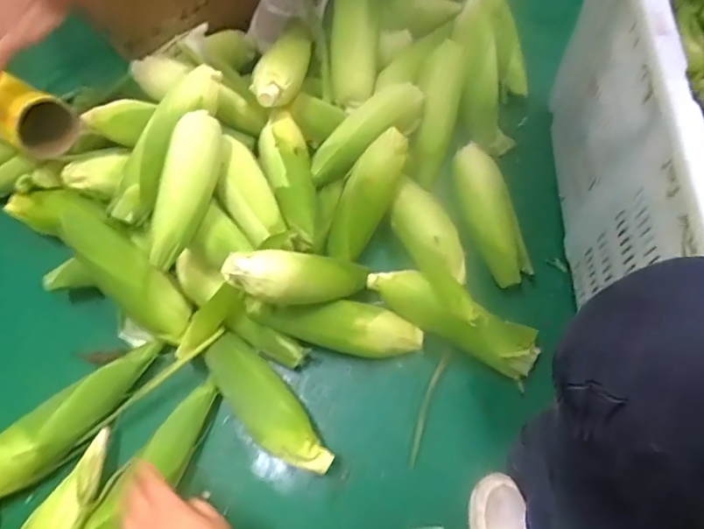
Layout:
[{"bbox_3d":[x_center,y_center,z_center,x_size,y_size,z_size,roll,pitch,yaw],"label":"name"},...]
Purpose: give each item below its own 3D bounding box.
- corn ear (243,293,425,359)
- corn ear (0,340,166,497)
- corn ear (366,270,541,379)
[{"bbox_3d":[-0.019,0.078,0.672,0.238,0.054,0.067,6,68,4],"label":"corn ear"},{"bbox_3d":[-0.377,0.208,0.629,0.322,0.058,0.067,-39,72,-13],"label":"corn ear"},{"bbox_3d":[0.132,0.061,0.660,0.240,0.056,0.067,30,72,13],"label":"corn ear"}]

